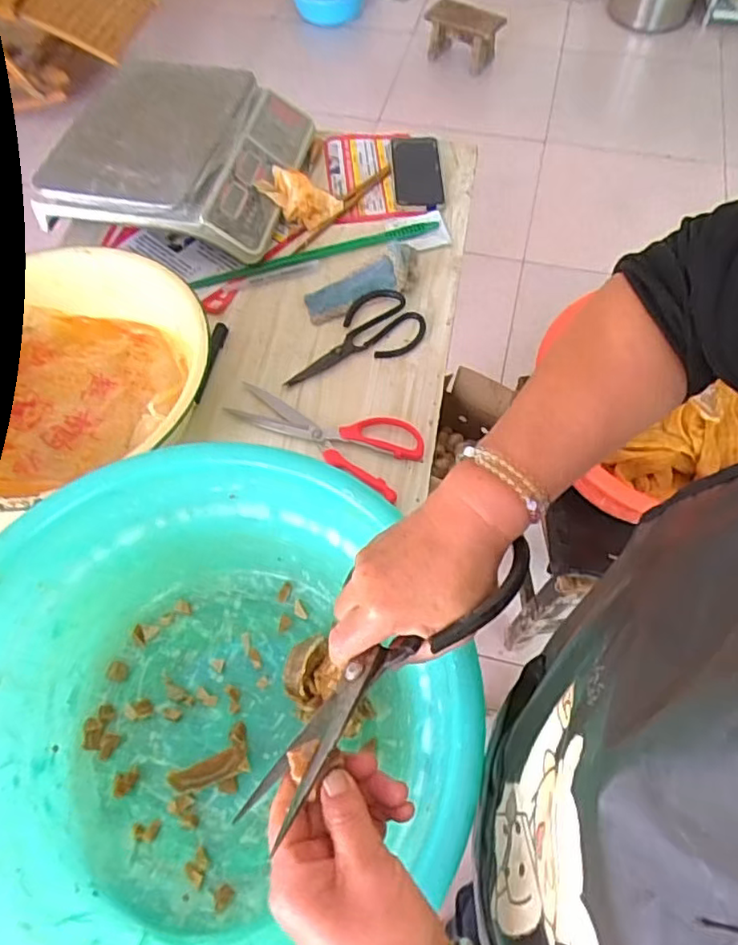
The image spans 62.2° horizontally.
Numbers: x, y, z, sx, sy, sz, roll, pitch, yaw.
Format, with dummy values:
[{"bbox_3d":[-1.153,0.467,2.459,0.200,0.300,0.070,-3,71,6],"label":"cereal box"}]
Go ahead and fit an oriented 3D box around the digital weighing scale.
[{"bbox_3d":[-0.275,-0.464,0.902,0.331,0.097,0.331,4,62,3],"label":"digital weighing scale"}]

